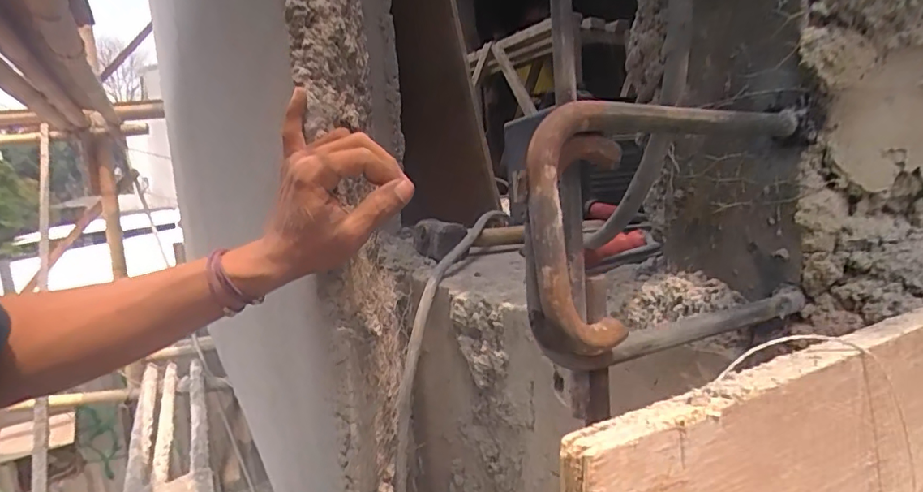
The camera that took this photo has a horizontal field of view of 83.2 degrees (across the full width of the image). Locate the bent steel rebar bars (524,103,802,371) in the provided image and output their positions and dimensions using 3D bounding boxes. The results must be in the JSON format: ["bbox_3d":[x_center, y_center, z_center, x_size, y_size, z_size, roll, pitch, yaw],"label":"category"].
[{"bbox_3d":[0.082,-0.008,0.200,0.142,0.086,0.023,-9,8,-30],"label":"bent steel rebar bars"}]

